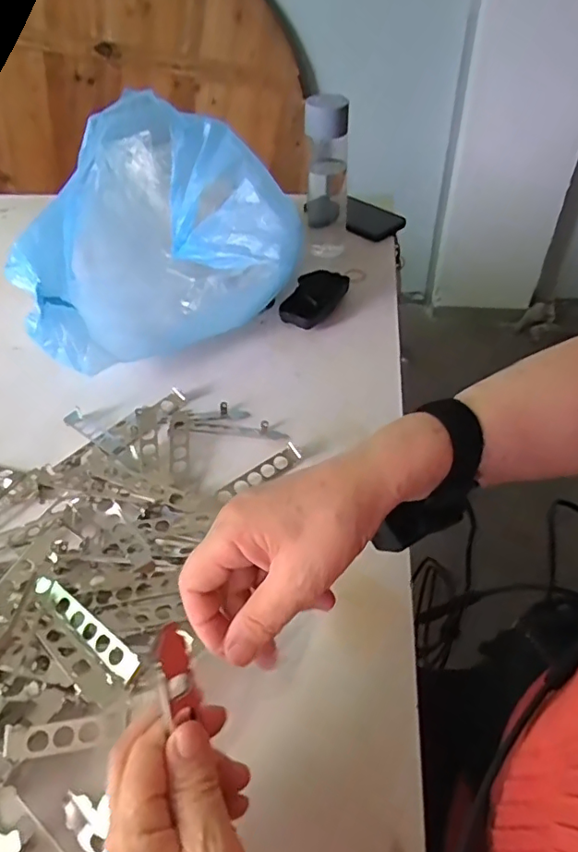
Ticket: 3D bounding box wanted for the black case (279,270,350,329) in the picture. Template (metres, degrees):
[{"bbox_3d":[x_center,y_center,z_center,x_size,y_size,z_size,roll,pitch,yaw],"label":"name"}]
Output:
[{"bbox_3d":[0.033,-0.165,0.690,0.053,0.034,0.104,23,51,22],"label":"black case"}]

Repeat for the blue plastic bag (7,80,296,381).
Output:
[{"bbox_3d":[-0.176,-0.221,0.636,0.277,0.210,0.259,-20,49,-16],"label":"blue plastic bag"}]

